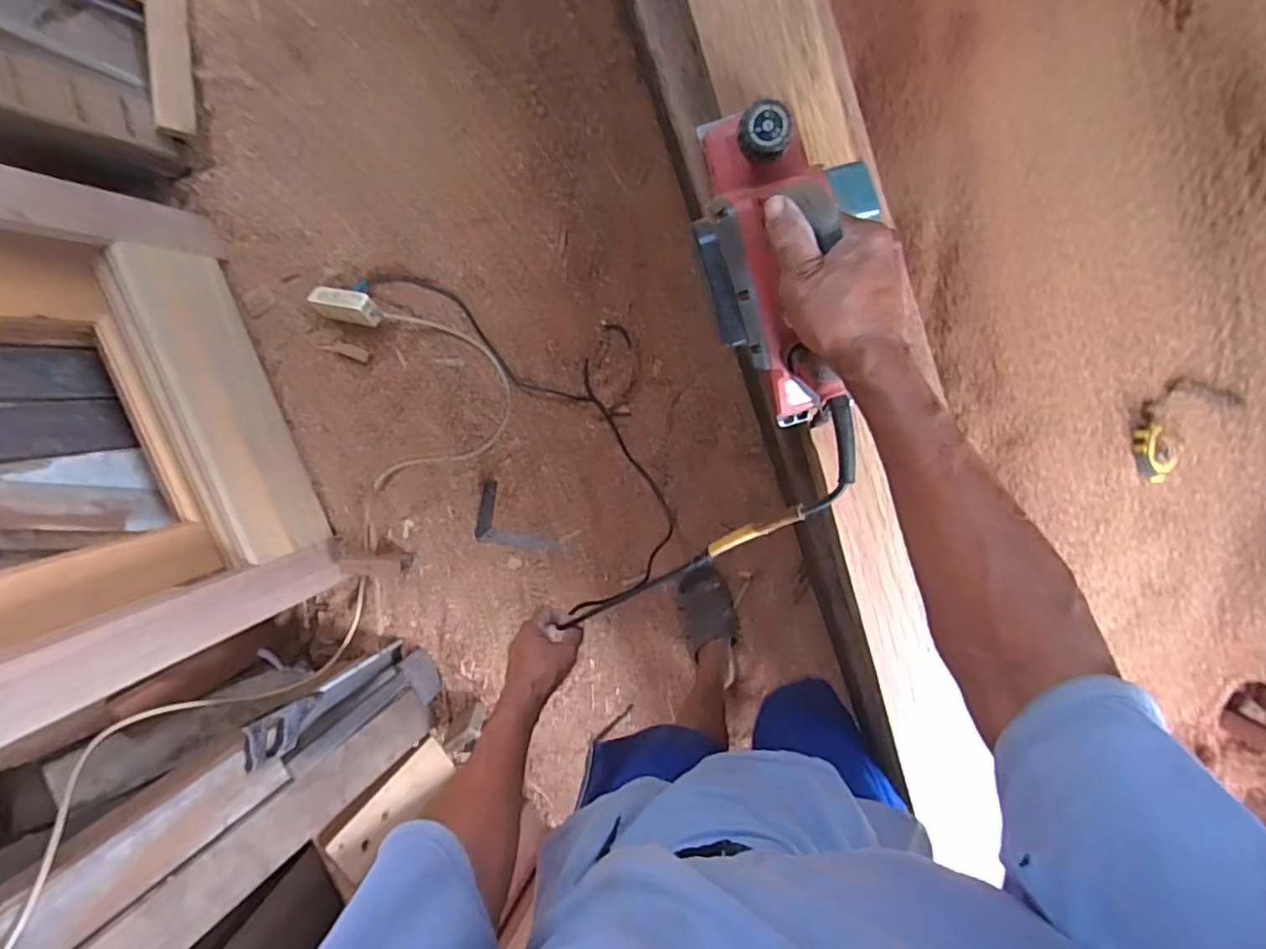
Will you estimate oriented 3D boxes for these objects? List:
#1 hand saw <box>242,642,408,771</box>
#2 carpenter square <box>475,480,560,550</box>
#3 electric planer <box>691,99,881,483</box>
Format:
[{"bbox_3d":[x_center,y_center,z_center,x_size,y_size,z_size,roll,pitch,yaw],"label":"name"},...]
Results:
[{"bbox_3d":[-0.603,0.444,1.185,0.031,0.337,0.078,-24,96,39],"label":"hand saw"},{"bbox_3d":[-0.244,0.095,1.280,0.183,0.005,0.134,12,97,1],"label":"carpenter square"},{"bbox_3d":[0.138,-0.148,0.478,0.133,0.147,0.298,-15,100,4],"label":"electric planer"}]

